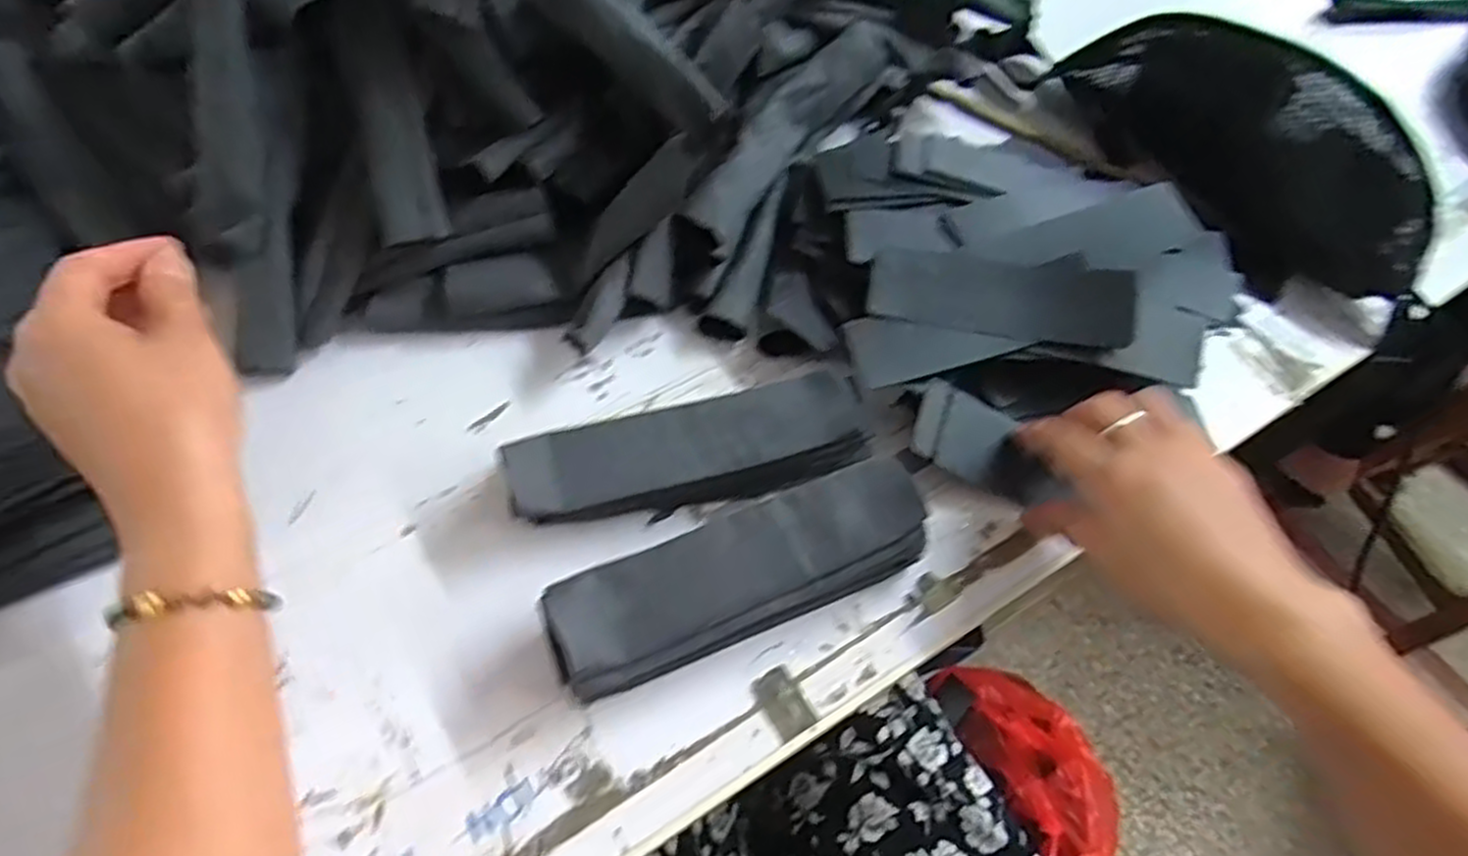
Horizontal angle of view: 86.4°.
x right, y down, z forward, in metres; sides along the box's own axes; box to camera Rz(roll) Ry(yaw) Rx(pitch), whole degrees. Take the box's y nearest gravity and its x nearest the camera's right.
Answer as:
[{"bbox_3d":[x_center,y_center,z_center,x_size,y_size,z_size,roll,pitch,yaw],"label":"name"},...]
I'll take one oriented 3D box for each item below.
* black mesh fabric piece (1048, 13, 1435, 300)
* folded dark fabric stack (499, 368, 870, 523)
[{"bbox_3d":[0.348,-0.199,0.544,0.079,0.094,0.280,-28,64,-19],"label":"black mesh fabric piece"},{"bbox_3d":[-0.024,0.016,0.427,0.187,0.036,0.046,-14,61,-12],"label":"folded dark fabric stack"}]

